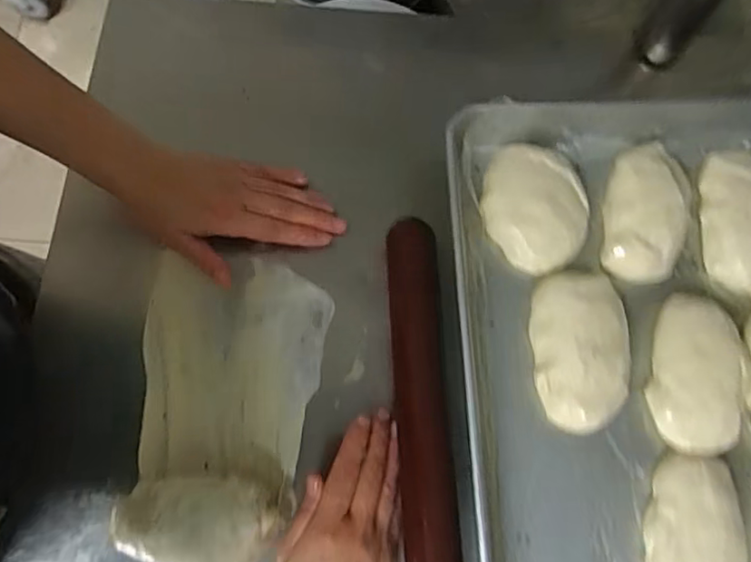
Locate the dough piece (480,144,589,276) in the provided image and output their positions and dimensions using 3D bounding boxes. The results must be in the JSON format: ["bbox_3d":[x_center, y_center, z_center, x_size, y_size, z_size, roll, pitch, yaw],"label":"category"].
[{"bbox_3d":[0.132,-0.064,0.472,0.085,0.025,0.102,-35,79,-11],"label":"dough piece"}]

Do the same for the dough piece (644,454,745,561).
[{"bbox_3d":[0.229,0.196,0.409,0.068,0.028,0.132,18,74,3],"label":"dough piece"}]

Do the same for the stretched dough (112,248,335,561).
[{"bbox_3d":[-0.117,0.087,0.419,0.133,0.055,0.225,9,76,3],"label":"stretched dough"}]

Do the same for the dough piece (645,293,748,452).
[{"bbox_3d":[0.250,0.070,0.444,0.065,0.029,0.121,5,74,-1],"label":"dough piece"}]

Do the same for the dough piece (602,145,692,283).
[{"bbox_3d":[0.224,-0.058,0.473,0.063,0.029,0.114,13,74,1],"label":"dough piece"}]

